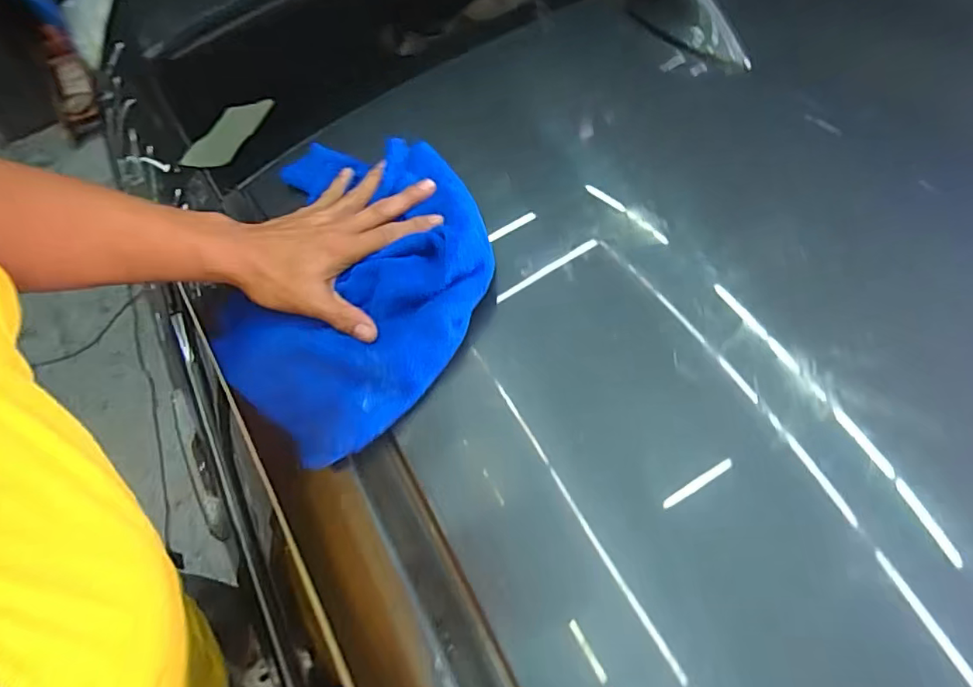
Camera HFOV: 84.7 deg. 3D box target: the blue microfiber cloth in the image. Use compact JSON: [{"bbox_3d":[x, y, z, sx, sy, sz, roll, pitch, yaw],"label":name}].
[{"bbox_3d":[-0.116,-0.057,0.452,0.228,0.073,0.308,13,67,5],"label":"blue microfiber cloth"}]

